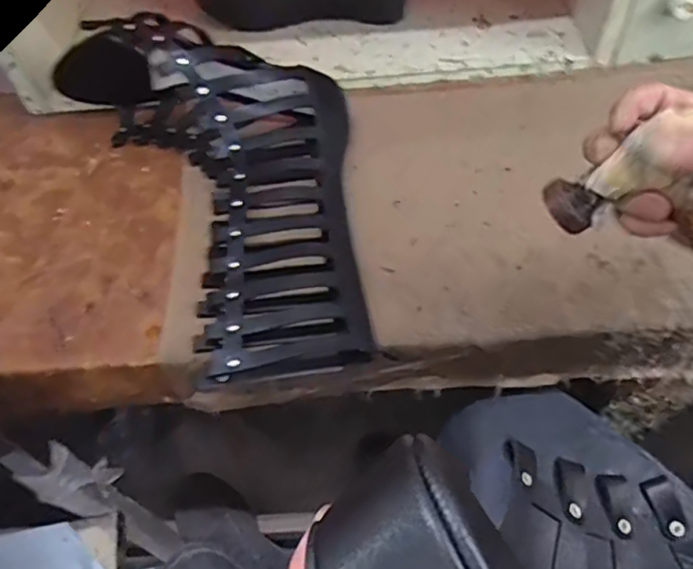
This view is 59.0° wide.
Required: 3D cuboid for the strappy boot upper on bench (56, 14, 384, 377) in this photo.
[{"bbox_3d":[-0.091,-0.103,0.501,0.214,0.108,0.370,-22,56,-13],"label":"strappy boot upper on bench"}]

